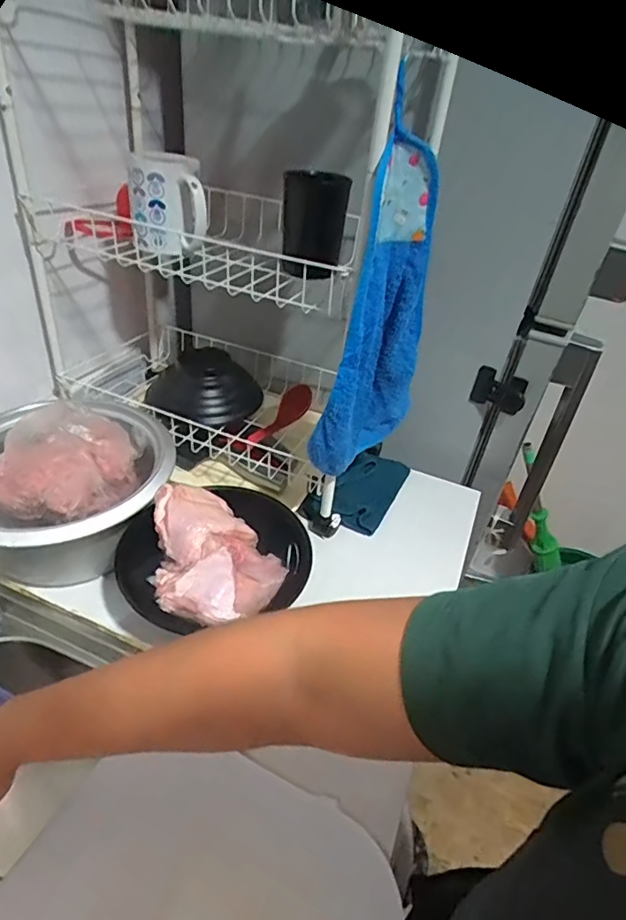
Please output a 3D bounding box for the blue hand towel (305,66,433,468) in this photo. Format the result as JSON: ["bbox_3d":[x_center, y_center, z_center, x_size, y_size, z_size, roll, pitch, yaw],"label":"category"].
[{"bbox_3d":[0.062,-0.136,0.509,0.039,0.324,0.130,33,45,28],"label":"blue hand towel"}]

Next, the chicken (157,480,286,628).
[{"bbox_3d":[-0.095,0.090,0.533,0.133,0.056,0.138,-5,40,-15],"label":"chicken"}]

